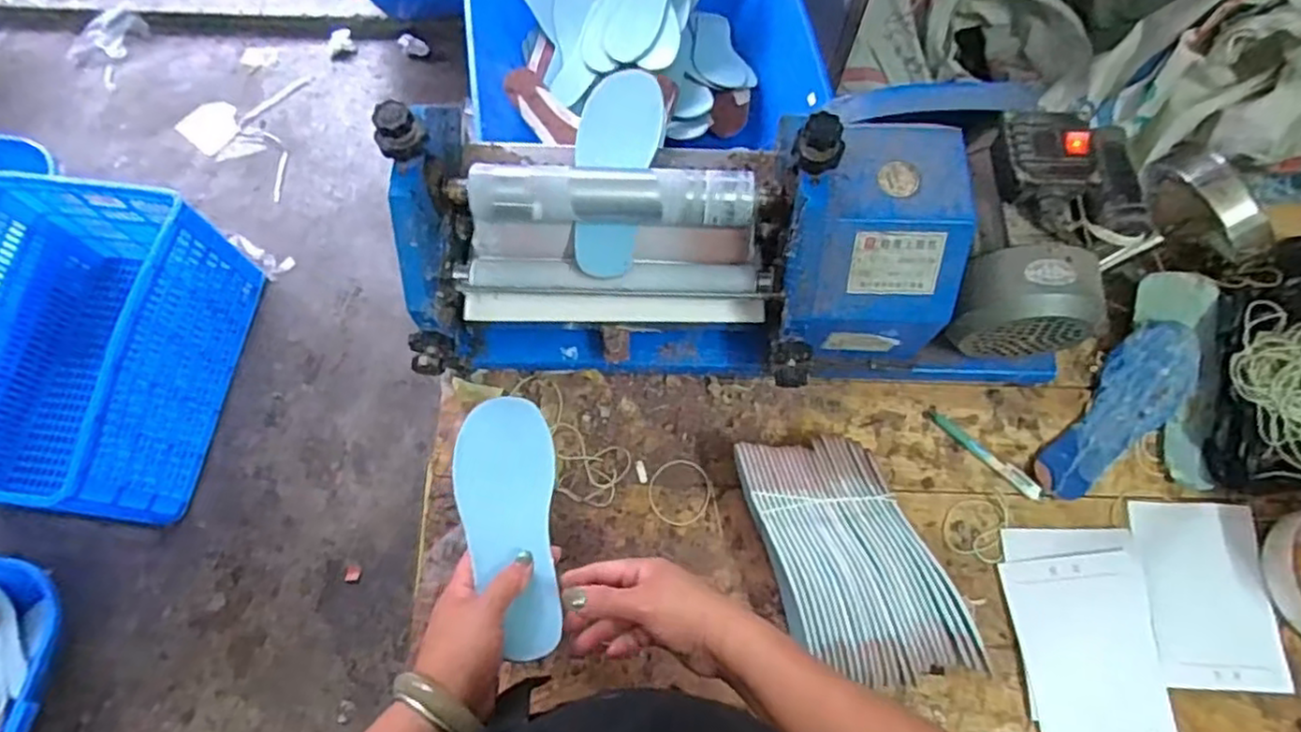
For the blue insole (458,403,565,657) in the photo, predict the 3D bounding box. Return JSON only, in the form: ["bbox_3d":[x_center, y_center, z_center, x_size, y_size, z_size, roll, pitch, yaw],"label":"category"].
[{"bbox_3d":[-0.113,0.117,0.542,0.078,0.008,0.216,4,51,-16],"label":"blue insole"}]

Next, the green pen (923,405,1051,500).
[{"bbox_3d":[0.360,0.095,0.738,0.146,0.015,0.018,40,75,13],"label":"green pen"}]

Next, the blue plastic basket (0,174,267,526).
[{"bbox_3d":[-1.112,-0.039,1.353,0.432,0.271,0.619,7,70,2],"label":"blue plastic basket"}]

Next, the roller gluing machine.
[{"bbox_3d":[0.099,-0.108,0.665,0.628,0.220,0.238,3,70,1],"label":"roller gluing machine"}]

